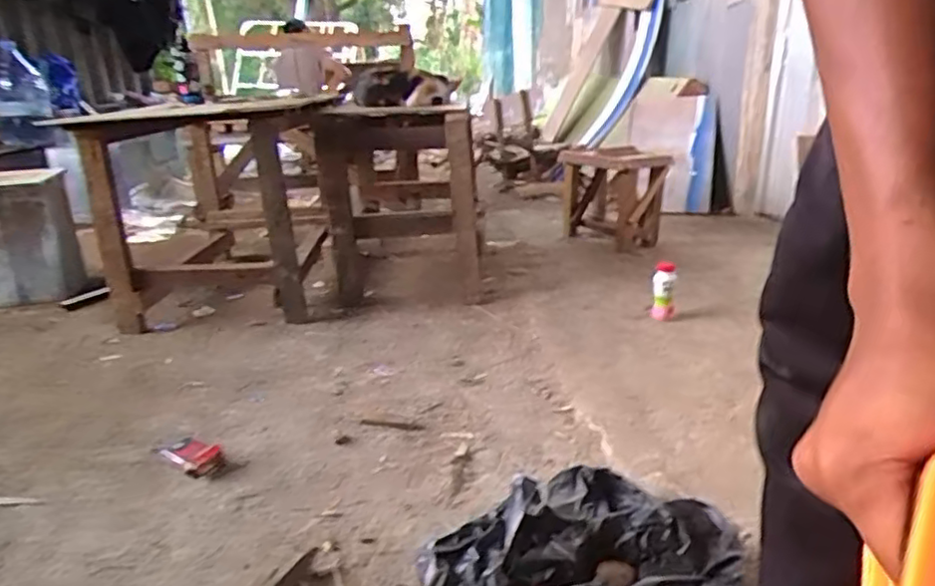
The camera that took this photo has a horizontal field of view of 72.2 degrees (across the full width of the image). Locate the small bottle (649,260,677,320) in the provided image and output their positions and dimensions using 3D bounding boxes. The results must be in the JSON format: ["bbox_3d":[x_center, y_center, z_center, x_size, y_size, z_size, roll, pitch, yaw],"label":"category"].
[{"bbox_3d":[0.492,-0.001,1.611,0.057,0.139,0.050,4,21,19],"label":"small bottle"}]

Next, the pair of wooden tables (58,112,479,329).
[{"bbox_3d":[-0.483,-0.253,1.843,0.999,0.526,0.593,-3,20,0],"label":"pair of wooden tables"}]

